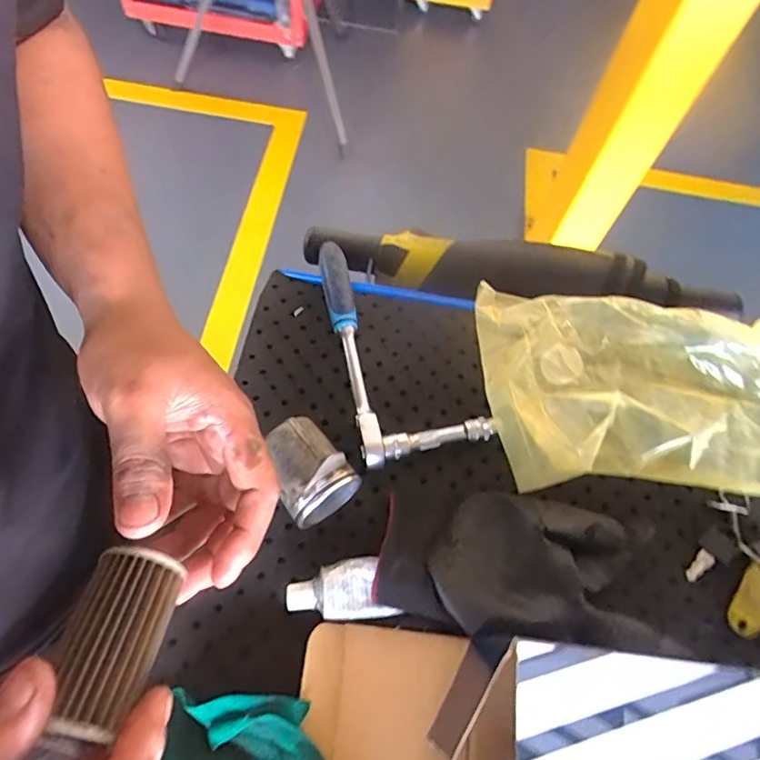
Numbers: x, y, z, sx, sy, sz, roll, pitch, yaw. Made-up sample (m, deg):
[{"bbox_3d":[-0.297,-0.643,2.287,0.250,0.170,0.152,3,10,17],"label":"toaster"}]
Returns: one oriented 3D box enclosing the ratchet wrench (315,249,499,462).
[{"bbox_3d":[0.011,-0.030,0.397,0.093,0.034,0.178,-13,65,-11],"label":"ratchet wrench"}]

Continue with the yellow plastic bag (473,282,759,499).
[{"bbox_3d":[0.200,-0.005,0.369,0.255,0.085,0.169,5,56,2],"label":"yellow plastic bag"}]

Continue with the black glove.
[{"bbox_3d":[0.083,0.116,0.329,0.164,0.032,0.088,5,63,0],"label":"black glove"}]

